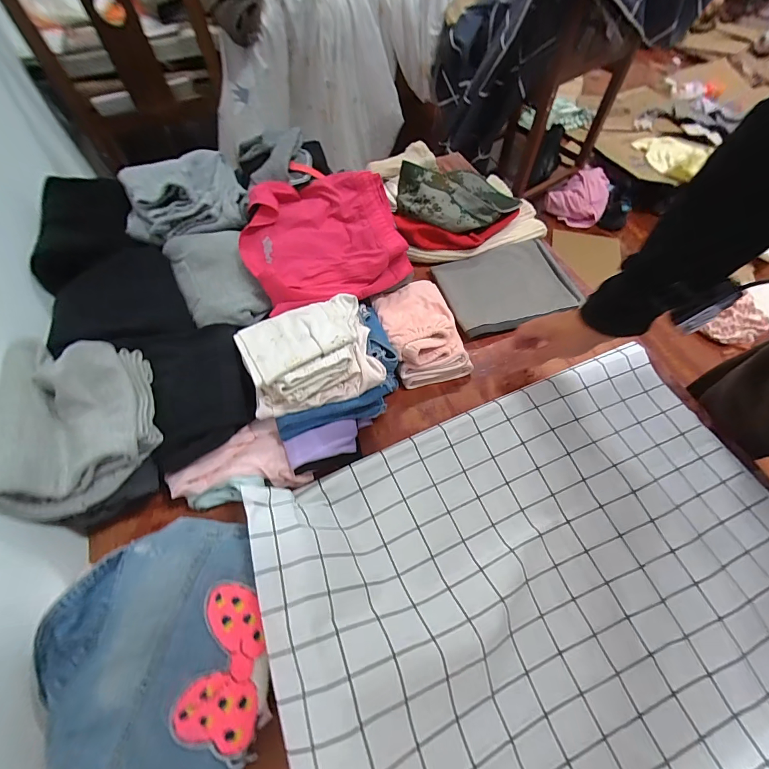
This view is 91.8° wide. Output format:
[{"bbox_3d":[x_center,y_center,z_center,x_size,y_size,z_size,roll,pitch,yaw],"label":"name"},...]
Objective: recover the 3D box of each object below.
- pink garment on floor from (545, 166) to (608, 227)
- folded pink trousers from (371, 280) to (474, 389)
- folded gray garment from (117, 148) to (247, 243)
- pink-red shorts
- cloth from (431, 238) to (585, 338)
[{"bbox_3d":[0.643,-0.629,1.214,0.178,0.073,0.244,30,65,15],"label":"pink garment on floor"},{"bbox_3d":[0.058,-0.094,0.611,0.123,0.053,0.189,-14,61,-5],"label":"folded pink trousers"},{"bbox_3d":[-0.349,-0.334,0.648,0.196,0.064,0.151,-11,62,-6],"label":"folded gray garment"},{"bbox_3d":[-0.101,-0.245,0.608,0.243,0.077,0.226,-17,63,-10],"label":"pink-red shorts"},{"bbox_3d":[0.222,-0.183,0.677,0.228,0.019,0.178,-15,61,-5],"label":"cloth"}]

